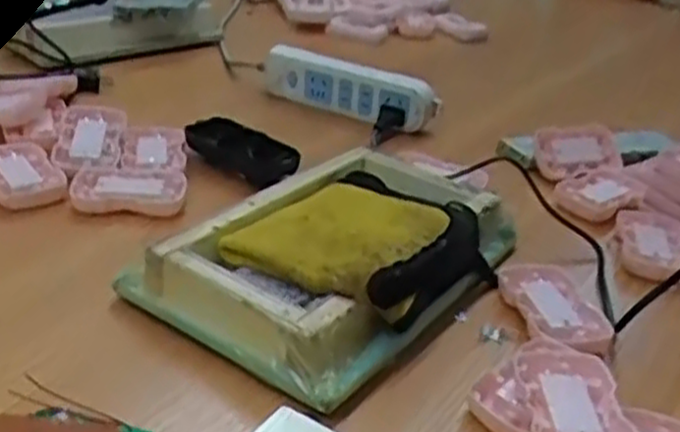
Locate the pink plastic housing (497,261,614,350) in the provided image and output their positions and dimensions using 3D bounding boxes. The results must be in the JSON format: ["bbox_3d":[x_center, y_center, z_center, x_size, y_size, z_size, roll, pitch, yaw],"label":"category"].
[{"bbox_3d":[0.151,0.065,0.547,0.056,0.021,0.095,-1,29,-16],"label":"pink plastic housing"}]

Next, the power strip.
[{"bbox_3d":[0.004,-0.140,0.822,0.201,0.050,0.038,18,31,20],"label":"power strip"}]

